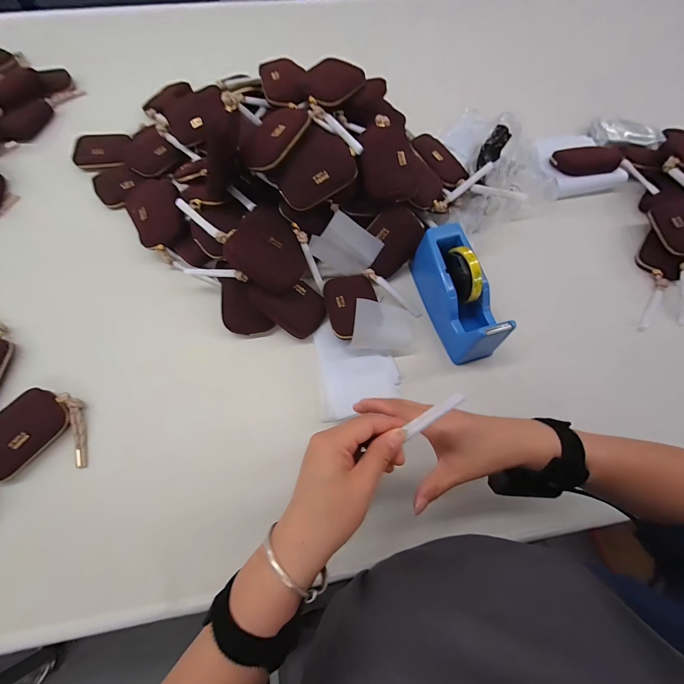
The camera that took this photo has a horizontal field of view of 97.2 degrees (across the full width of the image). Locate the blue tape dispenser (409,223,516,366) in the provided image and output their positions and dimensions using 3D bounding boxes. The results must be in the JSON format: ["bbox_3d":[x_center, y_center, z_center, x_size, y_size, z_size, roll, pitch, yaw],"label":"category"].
[{"bbox_3d":[0.182,-0.077,0.470,0.071,0.103,0.202,-16,68,-7],"label":"blue tape dispenser"}]

